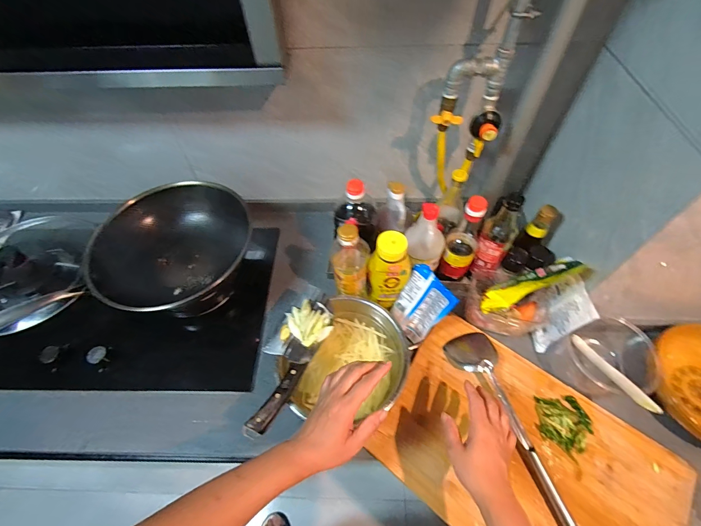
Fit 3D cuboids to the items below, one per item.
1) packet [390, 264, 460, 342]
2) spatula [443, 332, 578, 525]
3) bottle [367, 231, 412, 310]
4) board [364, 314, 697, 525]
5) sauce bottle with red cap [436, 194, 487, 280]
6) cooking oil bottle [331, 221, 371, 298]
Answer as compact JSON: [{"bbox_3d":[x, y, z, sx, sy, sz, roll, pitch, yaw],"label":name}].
[{"bbox_3d":[0.138,0.084,0.669,0.102,0.141,0.016,46,35,20],"label":"packet"},{"bbox_3d":[0.272,0.275,0.589,0.089,0.041,0.337,-11,56,-6],"label":"spatula"},{"bbox_3d":[0.077,0.021,0.660,0.064,0.187,0.057,34,63,23],"label":"bottle"},{"bbox_3d":[0.296,0.331,0.571,0.463,0.027,0.320,34,62,22],"label":"board"},{"bbox_3d":[0.247,-0.047,0.708,0.067,0.233,0.082,25,59,18],"label":"sauce bottle with red cap"},{"bbox_3d":[0.001,0.007,0.653,0.072,0.218,0.062,-1,55,1],"label":"cooking oil bottle"}]

